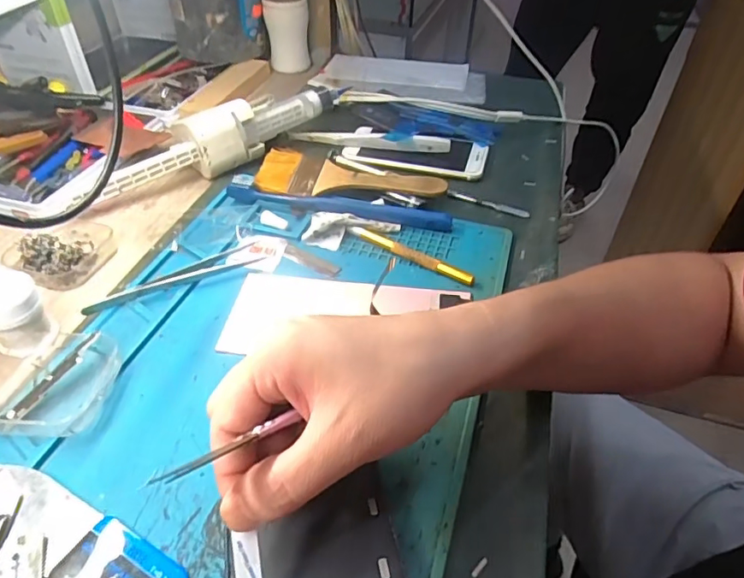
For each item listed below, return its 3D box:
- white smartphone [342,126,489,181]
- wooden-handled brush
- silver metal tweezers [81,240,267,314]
[{"bbox_3d":[0.043,-0.136,0.510,0.133,0.005,0.066,13,44,10],"label":"white smartphone"},{"bbox_3d":[-0.018,-0.097,0.461,0.160,0.011,0.063,7,43,5],"label":"wooden-handled brush"},{"bbox_3d":[-0.132,-0.006,0.365,0.122,0.008,0.020,-27,51,-28],"label":"silver metal tweezers"}]

